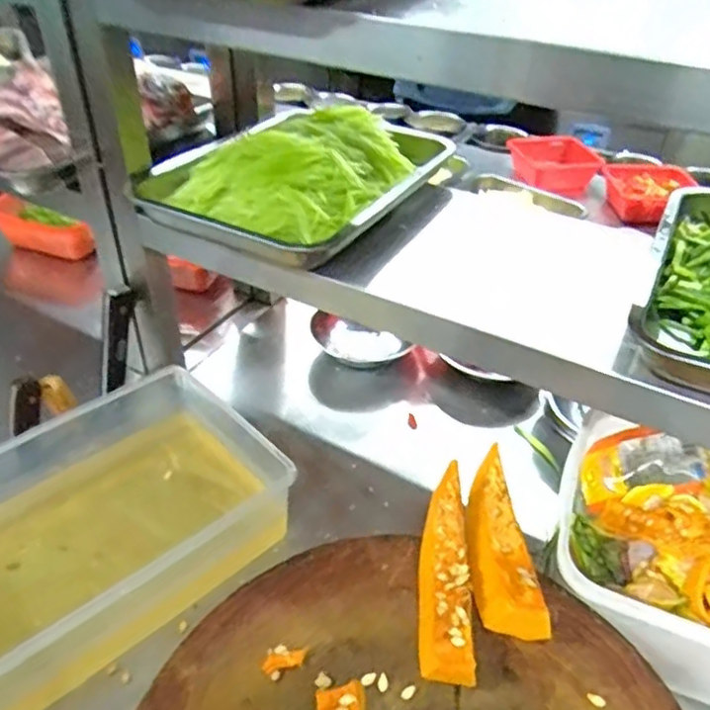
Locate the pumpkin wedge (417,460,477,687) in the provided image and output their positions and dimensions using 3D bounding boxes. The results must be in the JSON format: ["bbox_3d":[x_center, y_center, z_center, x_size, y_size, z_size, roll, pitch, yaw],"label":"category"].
[{"bbox_3d":[0.073,0.176,0.529,0.042,0.046,0.179,3,38,2],"label":"pumpkin wedge"}]

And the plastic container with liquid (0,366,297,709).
[{"bbox_3d":[-0.258,0.157,0.639,0.350,0.097,0.263,-29,47,-32],"label":"plastic container with liquid"}]

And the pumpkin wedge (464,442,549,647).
[{"bbox_3d":[0.121,0.160,0.557,0.054,0.038,0.176,-1,39,-3],"label":"pumpkin wedge"}]

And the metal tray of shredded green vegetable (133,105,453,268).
[{"bbox_3d":[-0.052,-0.227,0.743,0.256,0.069,0.353,23,43,24],"label":"metal tray of shredded green vegetable"}]

